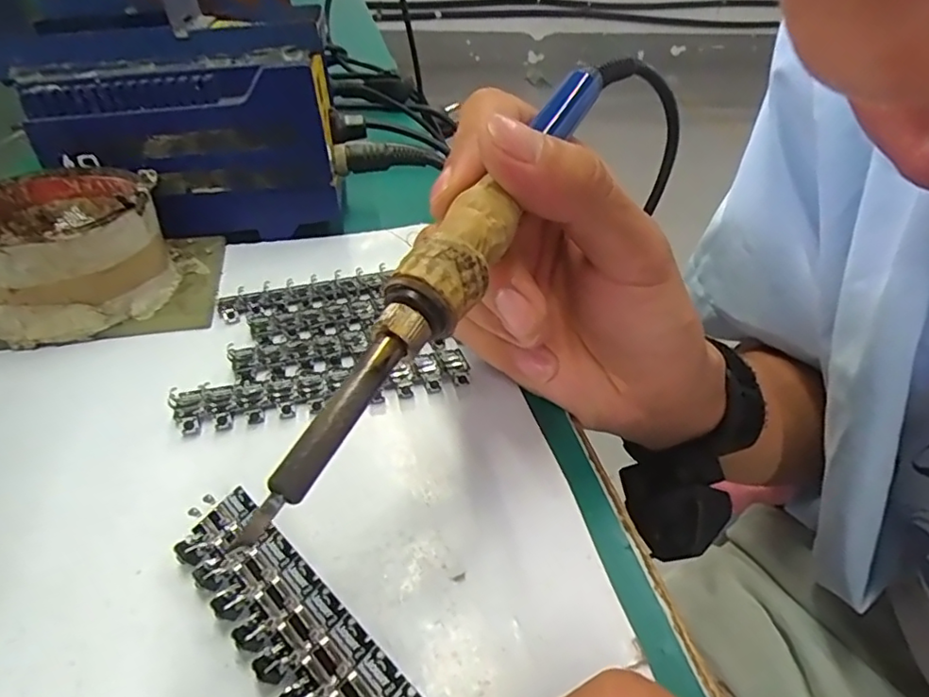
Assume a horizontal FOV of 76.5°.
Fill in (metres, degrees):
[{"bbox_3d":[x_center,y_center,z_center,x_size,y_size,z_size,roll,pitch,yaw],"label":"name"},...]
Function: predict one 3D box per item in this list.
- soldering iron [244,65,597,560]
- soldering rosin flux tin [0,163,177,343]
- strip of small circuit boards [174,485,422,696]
[{"bbox_3d":[0.003,-0.030,0.158,0.017,0.015,0.179,19,58,23],"label":"soldering iron"},{"bbox_3d":[-0.181,-0.044,0.265,0.079,0.048,0.081,-22,43,-31],"label":"soldering rosin flux tin"},{"bbox_3d":[-0.037,0.072,0.140,0.110,0.004,0.024,31,63,35],"label":"strip of small circuit boards"}]

